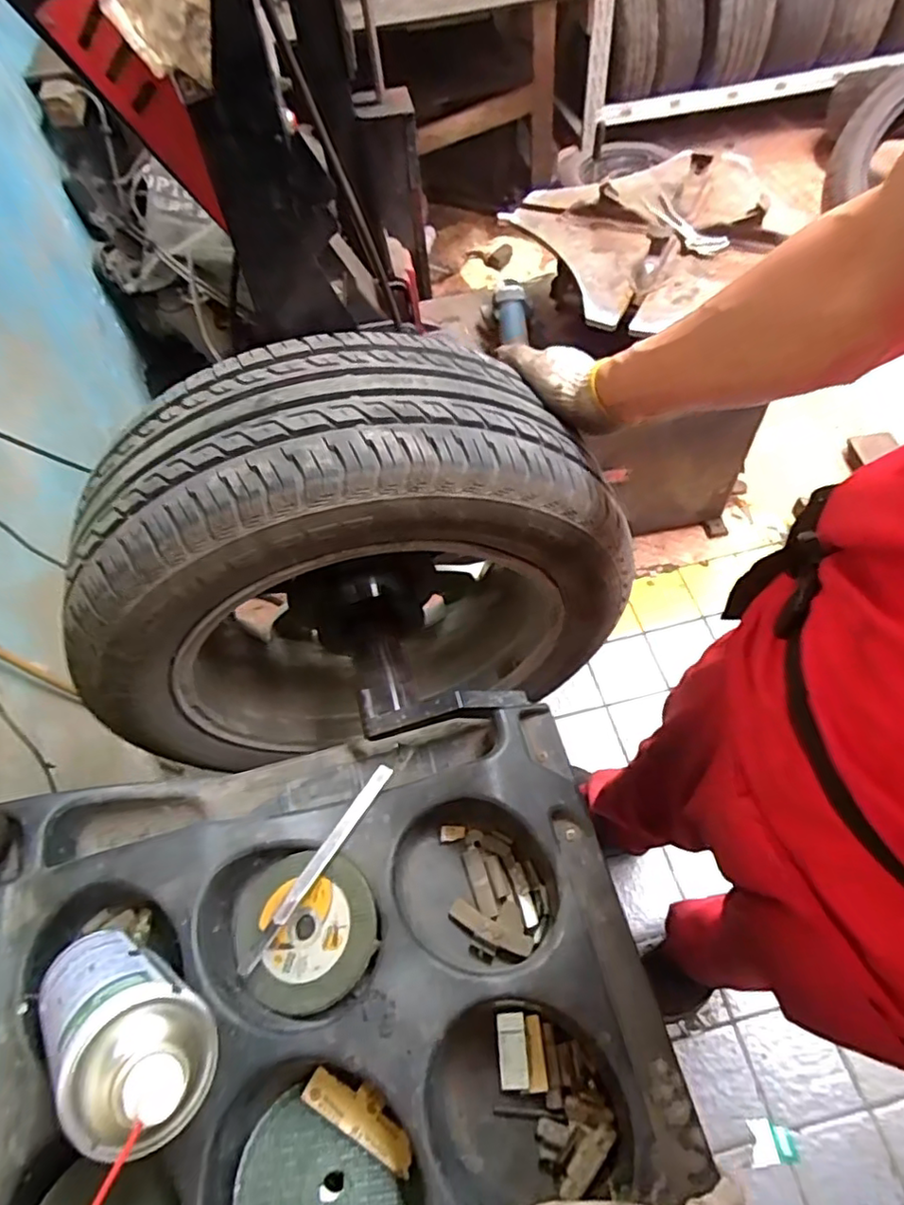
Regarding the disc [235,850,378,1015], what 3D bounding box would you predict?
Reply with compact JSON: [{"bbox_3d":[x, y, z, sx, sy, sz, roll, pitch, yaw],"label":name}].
[{"bbox_3d":[-0.098,0.220,0.427,0.089,0.015,0.096,-22,59,-8],"label":"disc"}]

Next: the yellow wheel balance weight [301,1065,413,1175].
[{"bbox_3d":[-0.054,0.306,0.376,0.073,0.008,0.024,23,63,19],"label":"yellow wheel balance weight"}]

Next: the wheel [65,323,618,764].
[{"bbox_3d":[-0.101,-0.020,0.704,0.529,0.494,0.181,-15,57,-5],"label":"wheel"}]

